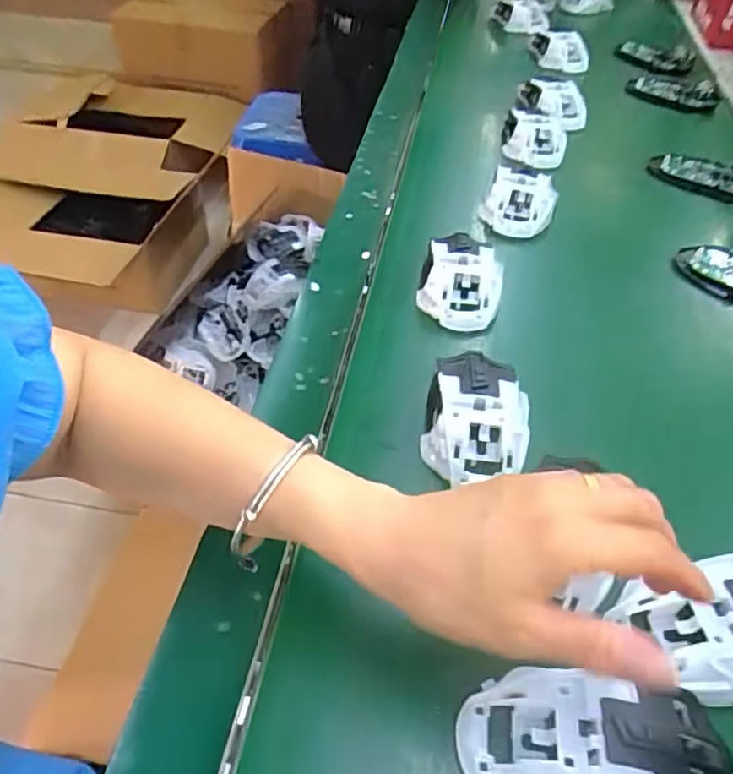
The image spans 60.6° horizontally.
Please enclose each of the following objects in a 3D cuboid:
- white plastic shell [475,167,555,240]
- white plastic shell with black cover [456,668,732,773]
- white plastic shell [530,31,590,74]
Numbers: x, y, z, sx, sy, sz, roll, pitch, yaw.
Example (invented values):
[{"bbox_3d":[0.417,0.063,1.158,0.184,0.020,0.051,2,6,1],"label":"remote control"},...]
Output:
[{"bbox_3d":[0.148,-0.182,0.613,0.068,0.038,0.077,17,49,12],"label":"white plastic shell"},{"bbox_3d":[0.100,0.163,0.278,0.112,0.039,0.060,7,48,3],"label":"white plastic shell with black cover"},{"bbox_3d":[0.289,-0.496,0.931,0.086,0.047,0.030,13,47,10],"label":"white plastic shell"}]

